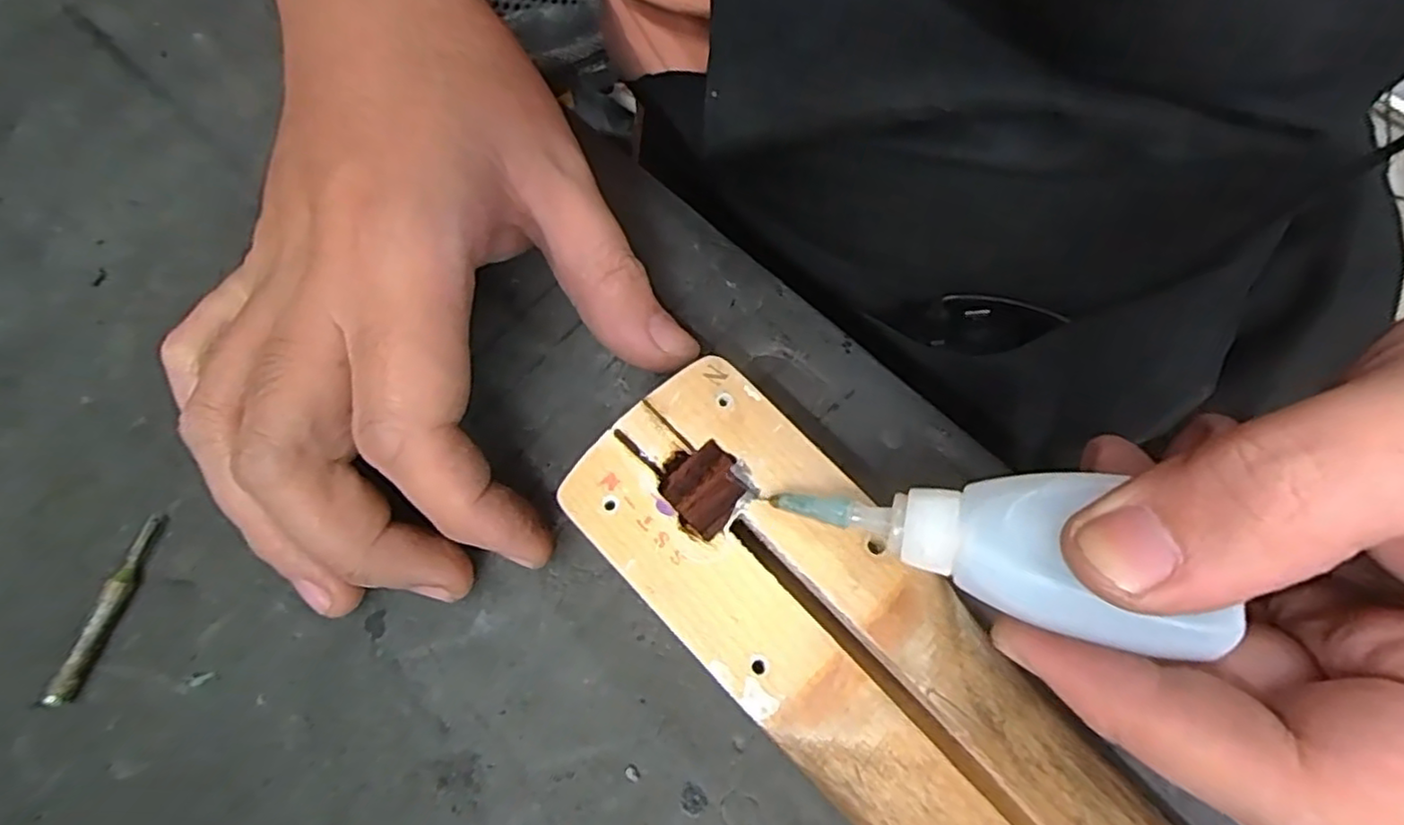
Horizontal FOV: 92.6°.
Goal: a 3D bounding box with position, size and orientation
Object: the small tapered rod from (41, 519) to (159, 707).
[{"bbox_3d":[-0.161,0.053,0.182,0.005,0.006,0.050,12,71,6],"label":"small tapered rod"}]

